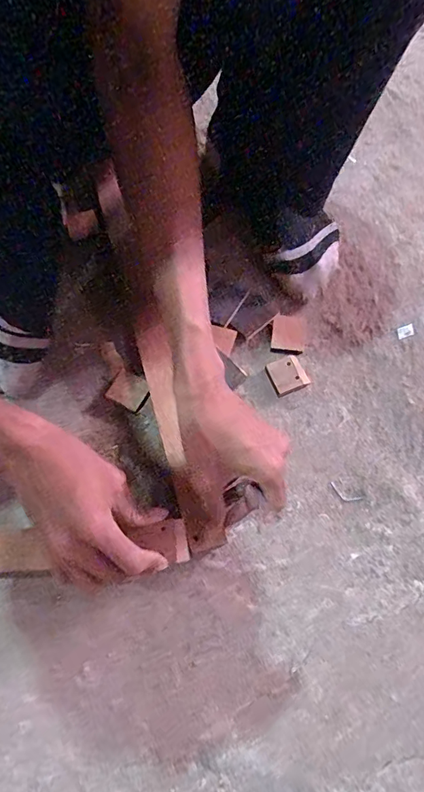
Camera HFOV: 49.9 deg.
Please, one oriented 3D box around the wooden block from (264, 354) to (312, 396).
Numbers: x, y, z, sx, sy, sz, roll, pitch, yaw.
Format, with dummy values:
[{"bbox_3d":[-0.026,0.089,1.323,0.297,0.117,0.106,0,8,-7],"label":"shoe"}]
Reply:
[{"bbox_3d":[0.078,-0.021,0.476,0.036,0.009,0.037,-21,73,-5],"label":"wooden block"}]

